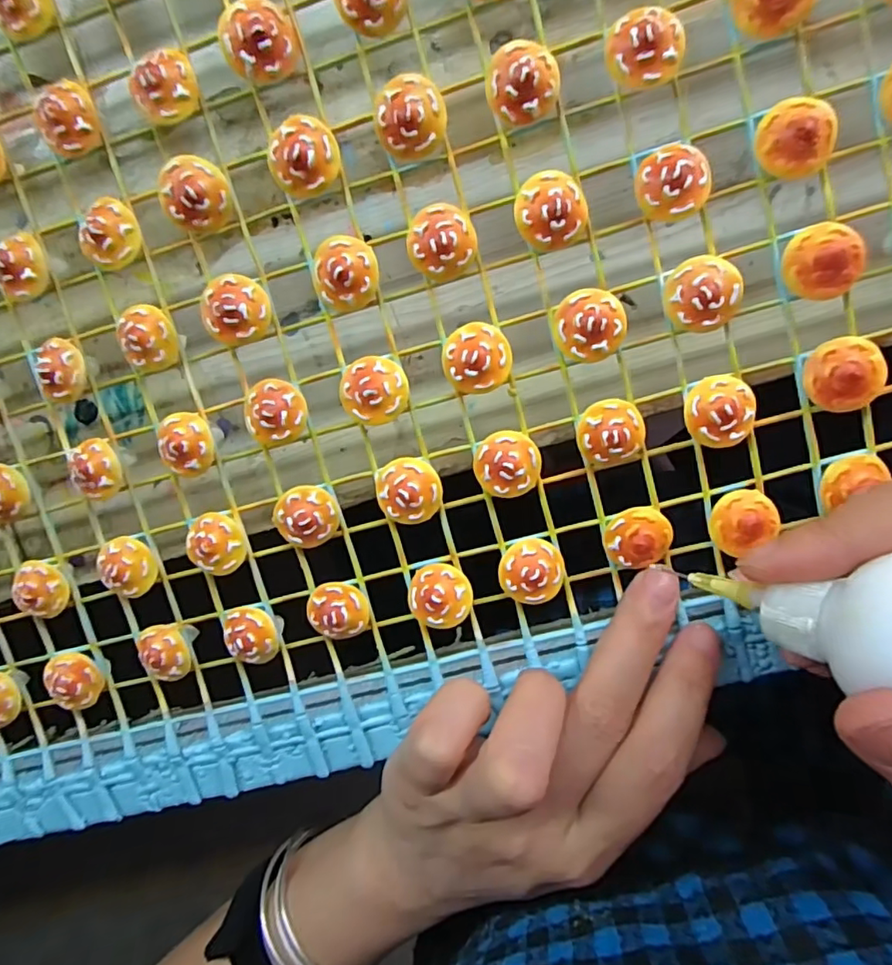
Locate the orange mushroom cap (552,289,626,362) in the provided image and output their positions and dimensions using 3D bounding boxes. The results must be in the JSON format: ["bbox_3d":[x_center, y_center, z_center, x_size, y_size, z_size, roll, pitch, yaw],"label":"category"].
[{"bbox_3d":[0.041,-0.044,0.155,0.019,0.006,0.020,1,99,4],"label":"orange mushroom cap"}]

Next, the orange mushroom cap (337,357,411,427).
[{"bbox_3d":[-0.021,-0.027,0.165,0.020,0.010,0.019,1,99,4],"label":"orange mushroom cap"}]

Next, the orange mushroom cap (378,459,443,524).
[{"bbox_3d":[-0.011,0.003,0.168,0.019,0.010,0.020,1,99,4],"label":"orange mushroom cap"}]

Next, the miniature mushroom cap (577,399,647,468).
[{"bbox_3d":[0.048,-0.014,0.161,0.019,0.008,0.019,1,99,4],"label":"miniature mushroom cap"}]

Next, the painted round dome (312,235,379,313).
[{"bbox_3d":[-0.029,-0.060,0.160,0.018,0.010,0.020,-5,98,4],"label":"painted round dome"}]

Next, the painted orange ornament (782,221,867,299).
[{"bbox_3d":[0.102,-0.060,0.150,0.018,0.008,0.019,1,99,4],"label":"painted orange ornament"}]

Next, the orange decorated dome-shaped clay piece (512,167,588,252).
[{"bbox_3d":[0.029,-0.075,0.153,0.020,0.009,0.019,1,99,4],"label":"orange decorated dome-shaped clay piece"}]

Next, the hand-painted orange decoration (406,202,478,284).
[{"bbox_3d":[-0.001,-0.068,0.157,0.019,0.009,0.019,1,99,4],"label":"hand-painted orange decoration"}]

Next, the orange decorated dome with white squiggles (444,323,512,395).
[{"bbox_3d":[0.009,-0.036,0.161,0.019,0.010,0.019,-5,98,4],"label":"orange decorated dome with white squiggles"}]

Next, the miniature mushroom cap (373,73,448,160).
[{"bbox_3d":[-0.010,-0.100,0.151,0.019,0.009,0.019,1,99,4],"label":"miniature mushroom cap"}]

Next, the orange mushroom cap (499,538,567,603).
[{"bbox_3d":[0.026,0.027,0.170,0.020,0.009,0.019,1,99,4],"label":"orange mushroom cap"}]

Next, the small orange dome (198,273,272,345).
[{"bbox_3d":[-0.062,-0.051,0.163,0.019,0.010,0.019,-8,98,5],"label":"small orange dome"}]

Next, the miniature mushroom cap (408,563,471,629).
[{"bbox_3d":[-0.002,0.035,0.172,0.019,0.009,0.019,1,99,4],"label":"miniature mushroom cap"}]

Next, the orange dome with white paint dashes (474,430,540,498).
[{"bbox_3d":[0.018,-0.005,0.164,0.019,0.009,0.019,1,99,4],"label":"orange dome with white paint dashes"}]

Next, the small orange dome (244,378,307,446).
[{"bbox_3d":[-0.052,-0.021,0.168,0.019,0.009,0.019,1,99,4],"label":"small orange dome"}]

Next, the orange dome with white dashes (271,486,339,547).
[{"bbox_3d":[-0.043,0.010,0.172,0.019,0.010,0.019,1,99,4],"label":"orange dome with white dashes"}]

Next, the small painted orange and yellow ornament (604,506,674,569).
[{"bbox_3d":[0.058,0.017,0.165,0.019,0.007,0.018,-4,98,4],"label":"small painted orange and yellow ornament"}]

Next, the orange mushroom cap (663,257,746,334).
[{"bbox_3d":[0.071,-0.052,0.153,0.019,0.008,0.019,1,99,4],"label":"orange mushroom cap"}]

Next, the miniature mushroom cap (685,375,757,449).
[{"bbox_3d":[0.079,-0.020,0.158,0.019,0.009,0.020,1,99,4],"label":"miniature mushroom cap"}]

